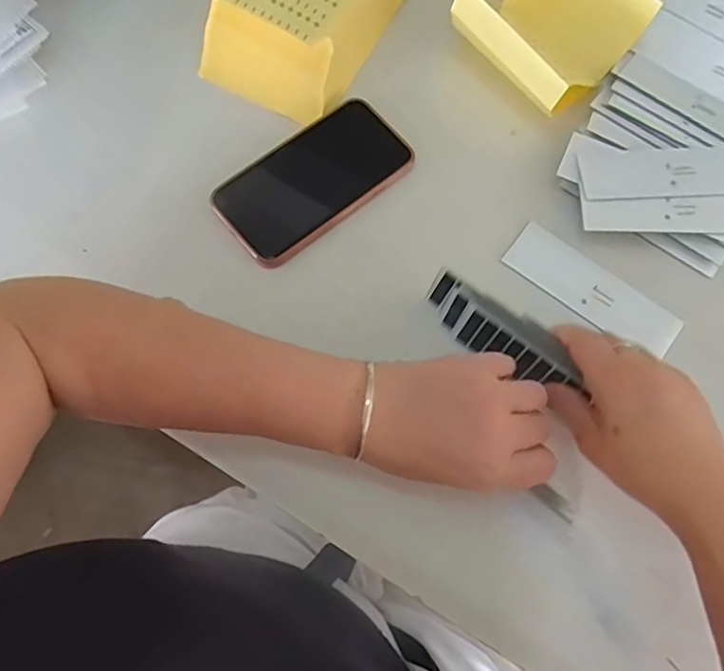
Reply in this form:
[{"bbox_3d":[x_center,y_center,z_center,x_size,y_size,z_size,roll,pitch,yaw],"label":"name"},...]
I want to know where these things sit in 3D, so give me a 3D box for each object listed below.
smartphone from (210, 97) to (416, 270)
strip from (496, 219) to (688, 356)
[{"bbox_3d":[-0.035,-0.122,0.448,0.153,0.011,0.083,-42,79,-14],"label":"smartphone"},{"bbox_3d":[0.176,-0.035,0.440,0.135,0.006,0.046,36,73,10],"label":"strip"}]

